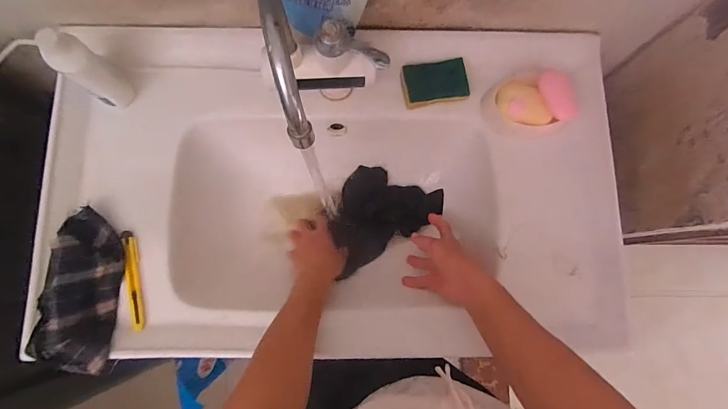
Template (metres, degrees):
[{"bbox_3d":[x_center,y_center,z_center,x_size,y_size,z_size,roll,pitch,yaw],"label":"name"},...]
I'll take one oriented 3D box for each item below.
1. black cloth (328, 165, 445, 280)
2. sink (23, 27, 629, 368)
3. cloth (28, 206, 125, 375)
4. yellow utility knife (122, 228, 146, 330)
[{"bbox_3d":[0.026,0.004,0.667,0.201,0.031,0.142,-33,83,-6],"label":"black cloth"},{"bbox_3d":[-0.049,-0.022,0.617,0.822,0.160,0.484,1,81,-1],"label":"sink"},{"bbox_3d":[-0.382,0.113,0.516,0.101,0.050,0.212,2,81,-1],"label":"cloth"},{"bbox_3d":[-0.322,0.105,0.532,0.019,0.005,0.139,-7,77,-29],"label":"yellow utility knife"}]

